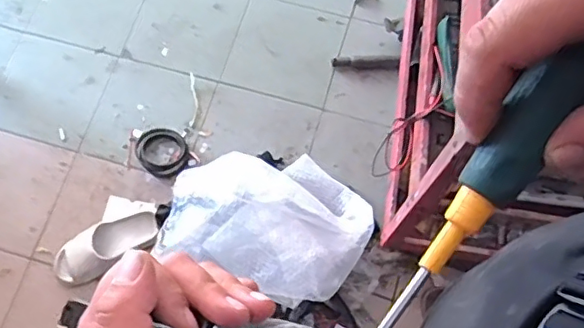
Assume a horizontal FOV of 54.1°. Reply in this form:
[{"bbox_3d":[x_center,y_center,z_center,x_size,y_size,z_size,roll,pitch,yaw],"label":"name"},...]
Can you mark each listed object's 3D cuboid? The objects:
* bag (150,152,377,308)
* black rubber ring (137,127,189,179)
[{"bbox_3d":[-0.050,0.135,1.365,0.457,0.150,0.385,22,73,8],"label":"bag"},{"bbox_3d":[-0.348,-0.038,1.536,0.141,0.040,0.129,0,72,0],"label":"black rubber ring"}]

